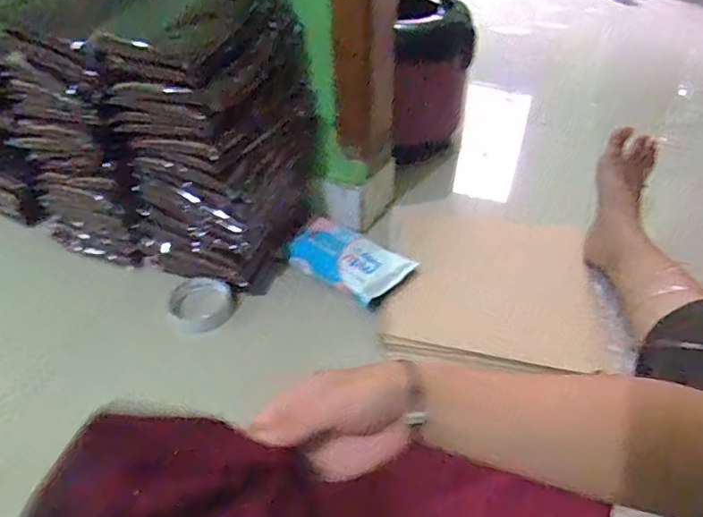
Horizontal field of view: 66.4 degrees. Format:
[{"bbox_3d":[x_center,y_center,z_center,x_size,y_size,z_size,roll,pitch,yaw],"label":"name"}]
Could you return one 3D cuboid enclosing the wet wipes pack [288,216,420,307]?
[{"bbox_3d":[-0.007,0.001,0.769,0.169,0.032,0.100,27,49,27],"label":"wet wipes pack"}]

